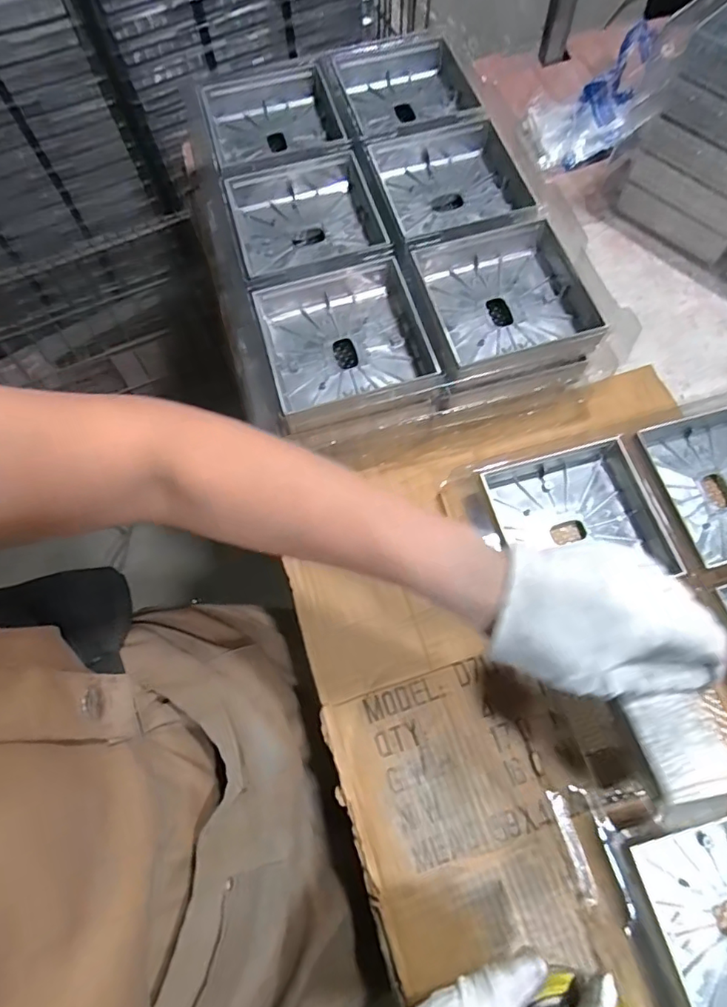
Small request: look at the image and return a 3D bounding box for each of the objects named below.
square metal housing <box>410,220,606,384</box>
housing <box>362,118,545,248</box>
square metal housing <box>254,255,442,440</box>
[{"bbox_3d":[0.128,-0.182,0.487,0.149,0.041,0.147,-14,69,-3],"label":"square metal housing"},{"bbox_3d":[0.096,-0.318,0.544,0.154,0.042,0.155,-18,69,-5],"label":"housing"},{"bbox_3d":[-0.011,-0.140,0.475,0.145,0.040,0.146,-16,69,-4],"label":"square metal housing"}]

